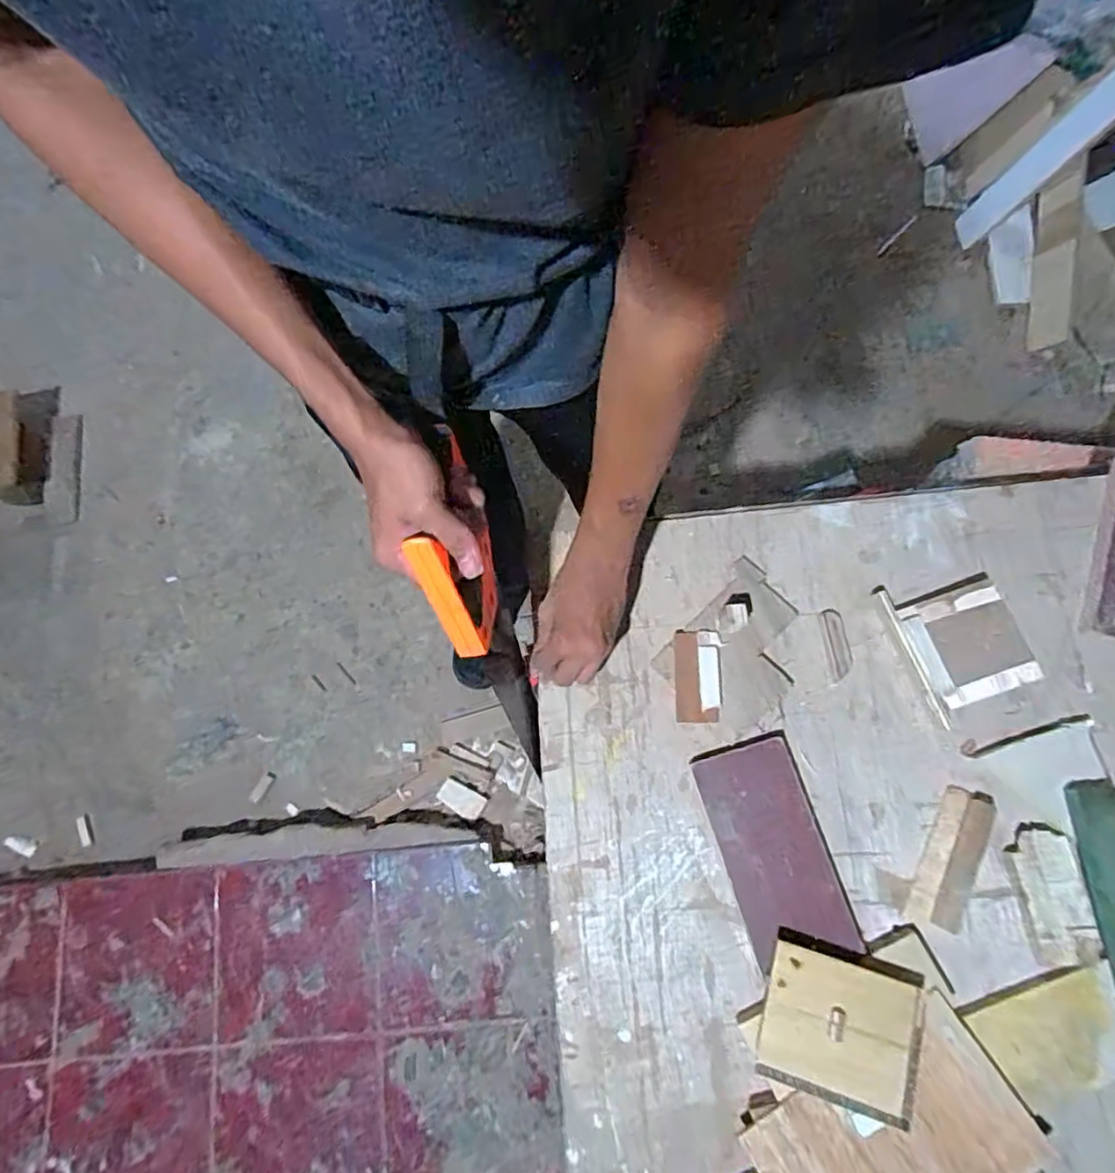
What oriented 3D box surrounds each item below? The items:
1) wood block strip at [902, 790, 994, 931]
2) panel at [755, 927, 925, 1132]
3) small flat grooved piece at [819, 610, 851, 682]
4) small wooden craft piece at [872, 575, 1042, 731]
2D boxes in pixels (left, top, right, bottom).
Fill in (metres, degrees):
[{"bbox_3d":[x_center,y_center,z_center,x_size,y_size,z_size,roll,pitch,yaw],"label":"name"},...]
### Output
[{"bbox_3d":[0.358,0.247,0.561,0.044,0.011,0.126,25,79,9],"label":"wood block strip"},{"bbox_3d":[0.233,0.364,0.515,0.124,0.023,0.111,16,67,8],"label":"panel"},{"bbox_3d":[0.275,0.058,0.609,0.022,0.004,0.066,-8,76,2],"label":"small flat grooved piece"},{"bbox_3d":[0.384,0.052,0.587,0.106,0.038,0.131,-17,76,0],"label":"small wooden craft piece"}]

